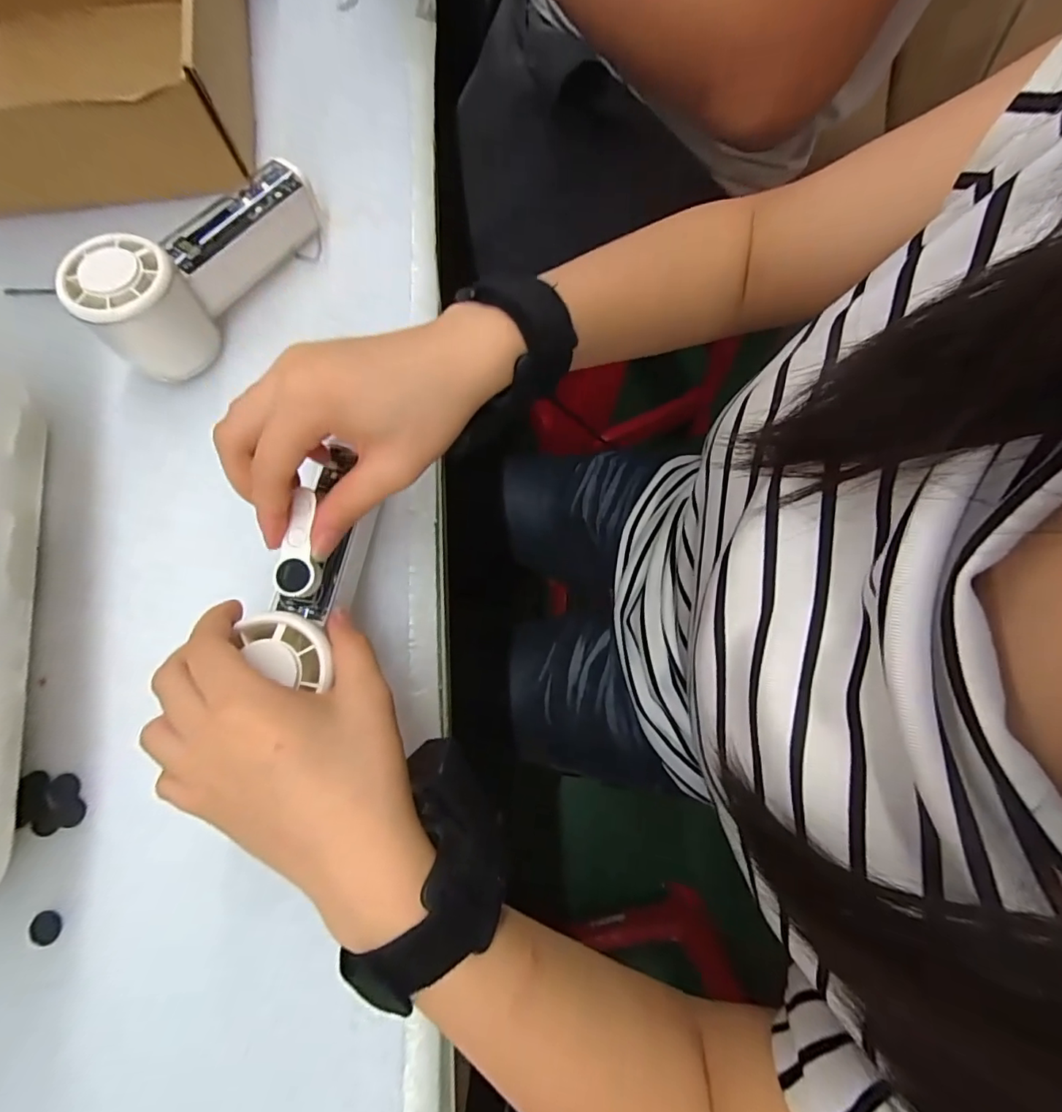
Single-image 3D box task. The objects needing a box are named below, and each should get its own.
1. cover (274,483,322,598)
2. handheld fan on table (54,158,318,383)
[{"bbox_3d":[-0.105,-0.006,0.233,0.019,0.006,0.049,4,84,0],"label":"cover"},{"bbox_3d":[-0.195,-0.180,0.301,0.048,0.069,0.151,30,79,6],"label":"handheld fan on table"}]

